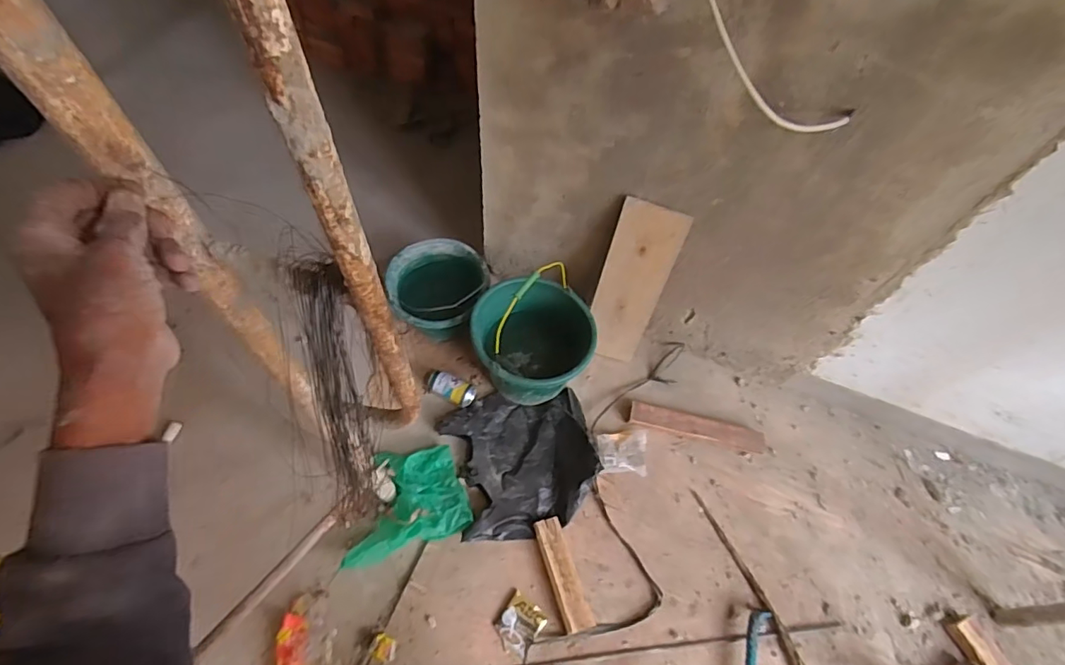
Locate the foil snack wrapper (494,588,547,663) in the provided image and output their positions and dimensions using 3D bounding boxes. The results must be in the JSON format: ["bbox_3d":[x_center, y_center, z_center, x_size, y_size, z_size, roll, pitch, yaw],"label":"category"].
[{"bbox_3d":[-0.029,0.634,1.147,0.093,0.008,0.101,34,64,14],"label":"foil snack wrapper"}]

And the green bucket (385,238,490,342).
[{"bbox_3d":[-0.257,-0.107,1.440,0.246,0.169,0.252,2,61,-3],"label":"green bucket"}]

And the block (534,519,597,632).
[{"bbox_3d":[0.069,0.537,1.184,0.062,0.031,0.235,-15,63,-12],"label":"block"}]

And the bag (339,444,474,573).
[{"bbox_3d":[-0.308,0.388,1.235,0.289,0.041,0.233,-18,64,-13],"label":"bag"}]

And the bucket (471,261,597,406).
[{"bbox_3d":[0.003,0.009,1.285,0.290,0.347,0.251,-2,61,-5],"label":"bucket"}]

